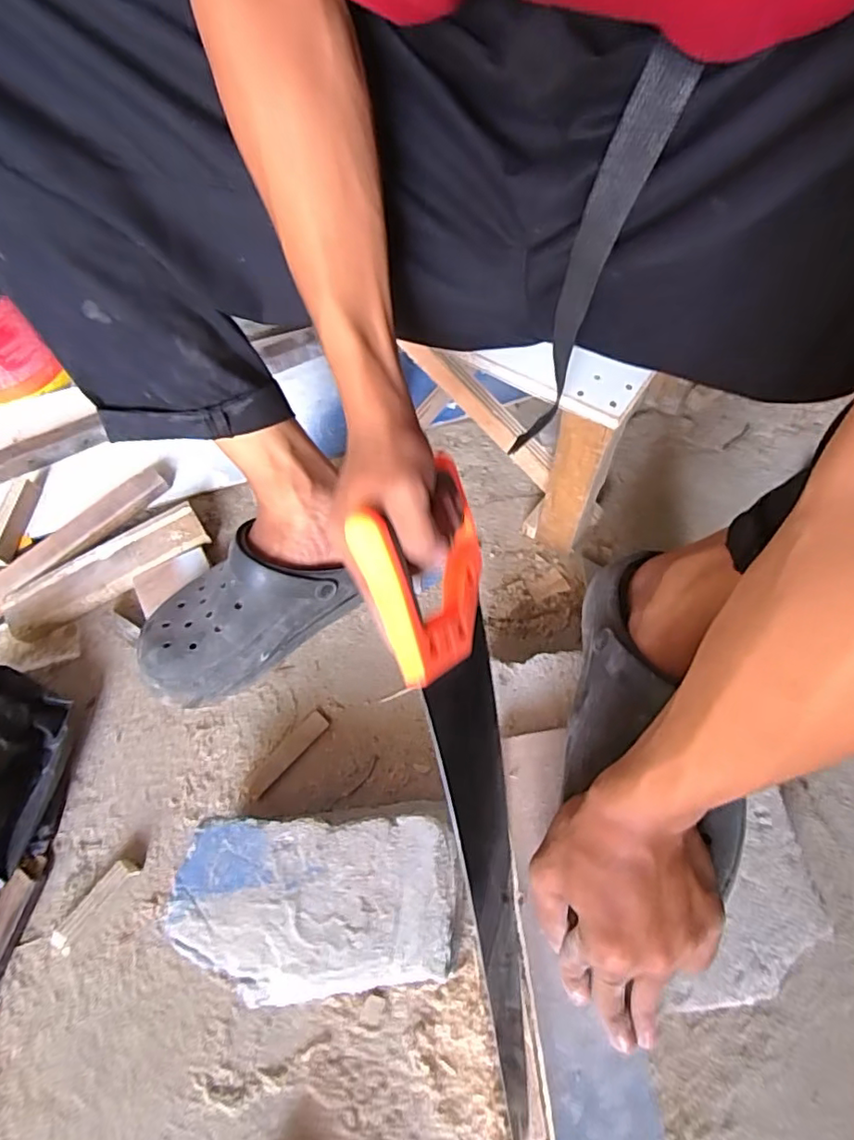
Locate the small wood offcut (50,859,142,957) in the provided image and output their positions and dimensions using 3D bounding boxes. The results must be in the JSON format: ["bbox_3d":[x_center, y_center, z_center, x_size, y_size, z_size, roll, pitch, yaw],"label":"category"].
[{"bbox_3d":[-0.274,0.276,0.469,0.017,0.018,0.077,35,69,20],"label":"small wood offcut"}]

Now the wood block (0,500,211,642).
[{"bbox_3d":[-0.341,0.002,0.614,0.210,0.029,0.059,-32,65,-13],"label":"wood block"}]

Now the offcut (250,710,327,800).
[{"bbox_3d":[-0.127,0.168,0.520,0.020,0.004,0.089,37,70,20],"label":"offcut"}]

